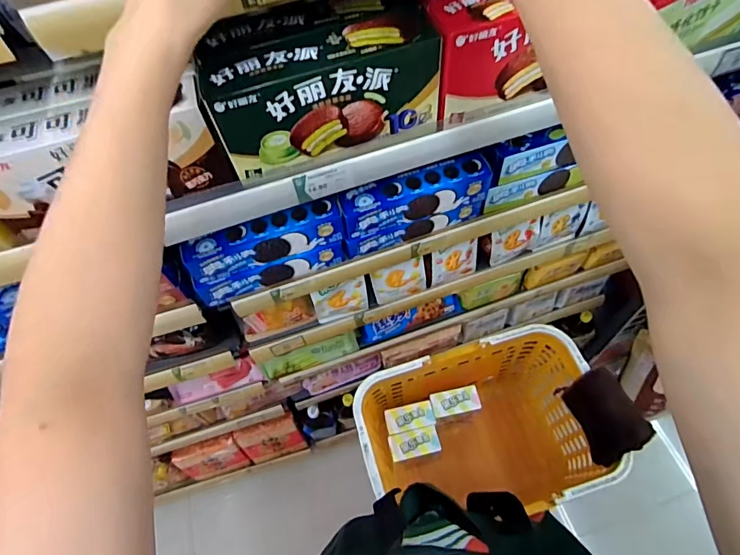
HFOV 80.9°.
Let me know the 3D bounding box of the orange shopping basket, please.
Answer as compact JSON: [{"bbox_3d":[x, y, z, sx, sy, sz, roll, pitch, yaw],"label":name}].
[{"bbox_3d":[0.202,0.310,0.871,0.420,0.261,0.268,-15,59,-5],"label":"orange shopping basket"}]

